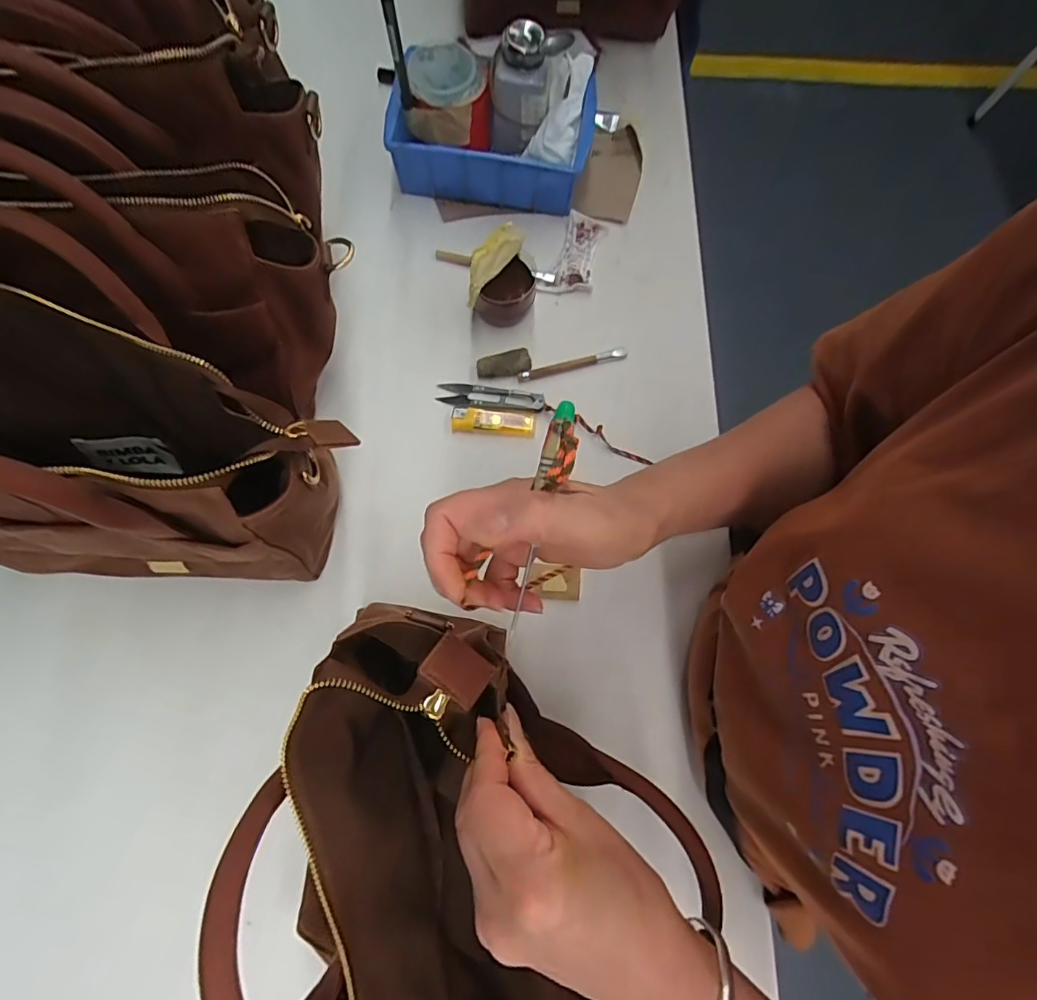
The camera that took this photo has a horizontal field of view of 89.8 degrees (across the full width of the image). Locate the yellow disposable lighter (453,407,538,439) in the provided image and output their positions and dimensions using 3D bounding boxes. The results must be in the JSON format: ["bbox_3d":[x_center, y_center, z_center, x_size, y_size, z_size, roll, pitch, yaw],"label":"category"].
[{"bbox_3d":[-0.023,-0.074,0.493,0.078,0.009,0.025,4,76,-2],"label":"yellow disposable lighter"}]

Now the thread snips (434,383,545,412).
[{"bbox_3d":[-0.027,-0.098,0.498,0.102,0.004,0.024,8,76,-1],"label":"thread snips"}]

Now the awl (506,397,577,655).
[{"bbox_3d":[0.010,0.009,0.229,0.015,0.015,0.109,14,84,3],"label":"awl"}]

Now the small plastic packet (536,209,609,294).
[{"bbox_3d":[0.061,-0.252,0.540,0.050,0.014,0.099,22,76,2],"label":"small plastic packet"}]

